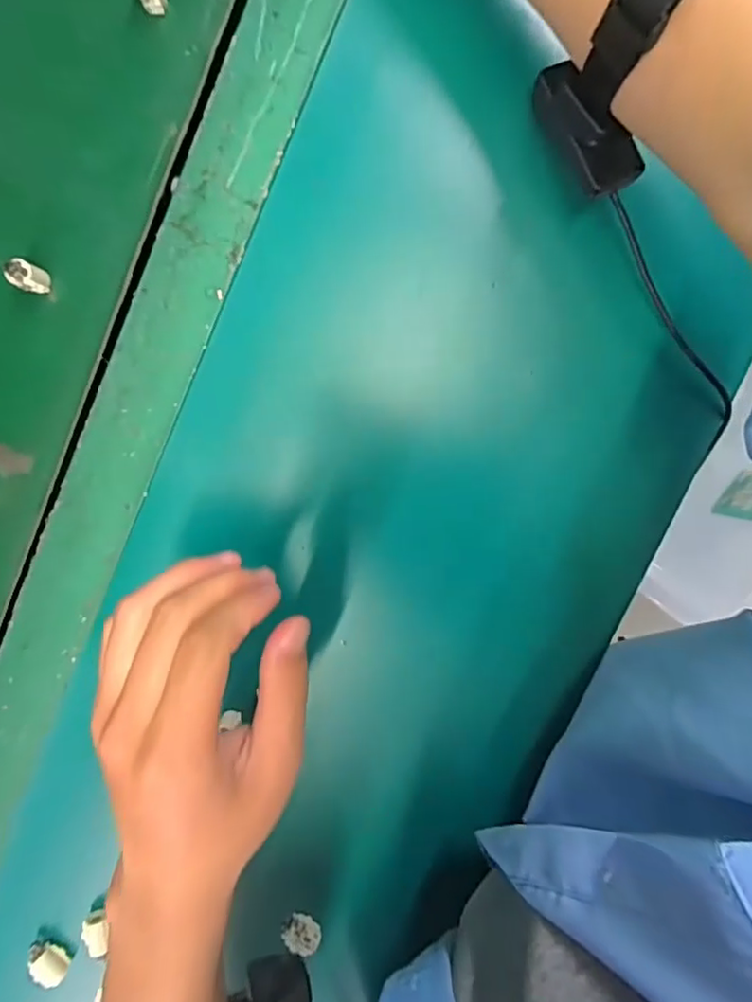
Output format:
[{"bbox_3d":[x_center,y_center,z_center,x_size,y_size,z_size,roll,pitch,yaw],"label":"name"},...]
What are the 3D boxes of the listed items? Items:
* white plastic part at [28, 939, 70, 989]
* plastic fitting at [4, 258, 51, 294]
[{"bbox_3d":[-0.215,0.302,0.382,0.013,0.014,0.031,-39,95,5],"label":"white plastic part"},{"bbox_3d":[-0.196,-0.127,0.332,0.012,0.028,0.015,27,96,-2],"label":"plastic fitting"}]

